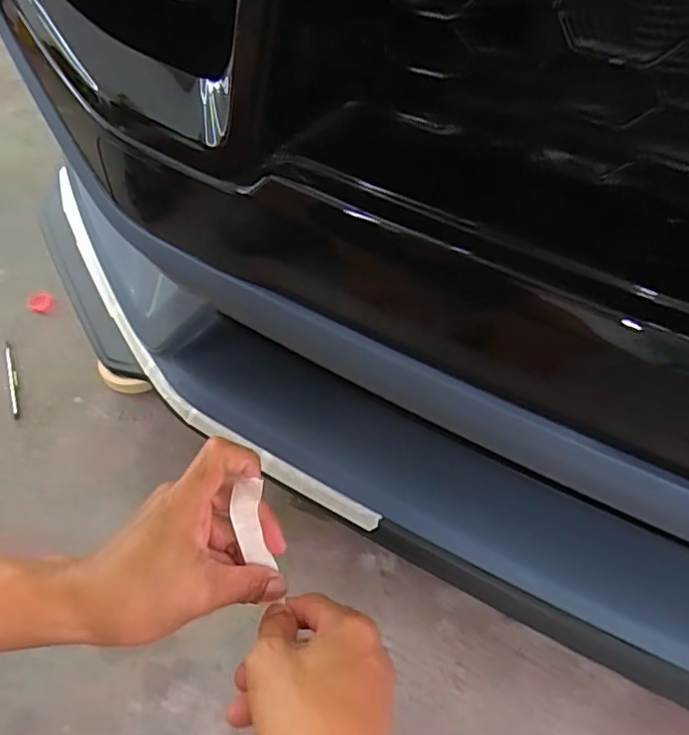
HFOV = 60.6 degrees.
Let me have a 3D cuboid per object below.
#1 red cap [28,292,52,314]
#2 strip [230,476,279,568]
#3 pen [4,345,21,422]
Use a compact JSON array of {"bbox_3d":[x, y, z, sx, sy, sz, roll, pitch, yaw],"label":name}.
[{"bbox_3d":[-0.459,-0.098,0.891,0.033,0.010,0.038,-27,55,-21],"label":"red cap"},{"bbox_3d":[-0.059,0.102,0.378,0.023,0.071,0.011,-3,28,-4],"label":"strip"},{"bbox_3d":[-0.448,0.014,0.794,0.012,0.009,0.132,-19,53,-17],"label":"pen"}]

